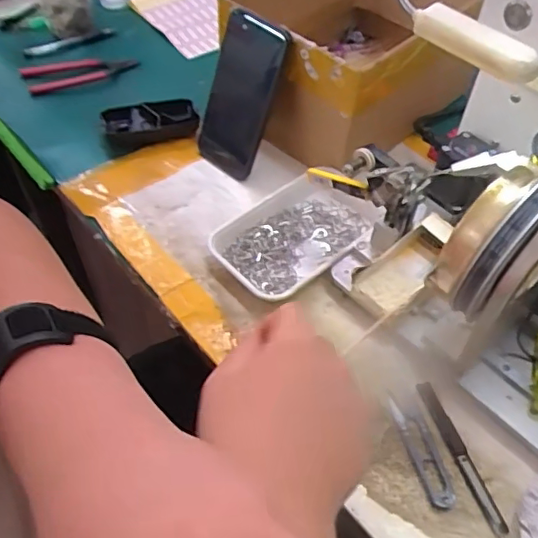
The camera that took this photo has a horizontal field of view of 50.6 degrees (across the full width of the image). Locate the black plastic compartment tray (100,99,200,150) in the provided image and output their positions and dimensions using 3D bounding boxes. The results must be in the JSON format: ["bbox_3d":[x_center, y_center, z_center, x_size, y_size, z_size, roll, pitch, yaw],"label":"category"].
[{"bbox_3d":[-0.134,-0.167,0.645,0.101,0.026,0.045,-13,53,-12],"label":"black plastic compartment tray"}]

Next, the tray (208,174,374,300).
[{"bbox_3d":[0.028,-0.036,0.557,0.164,0.020,0.103,-30,59,-23],"label":"tray"}]

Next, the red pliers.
[{"bbox_3d":[-0.237,-0.248,0.713,0.133,0.018,0.048,-25,57,-20],"label":"red pliers"}]

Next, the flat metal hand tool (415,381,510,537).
[{"bbox_3d":[0.148,0.141,0.436,0.012,0.011,0.118,-16,54,-14],"label":"flat metal hand tool"}]

